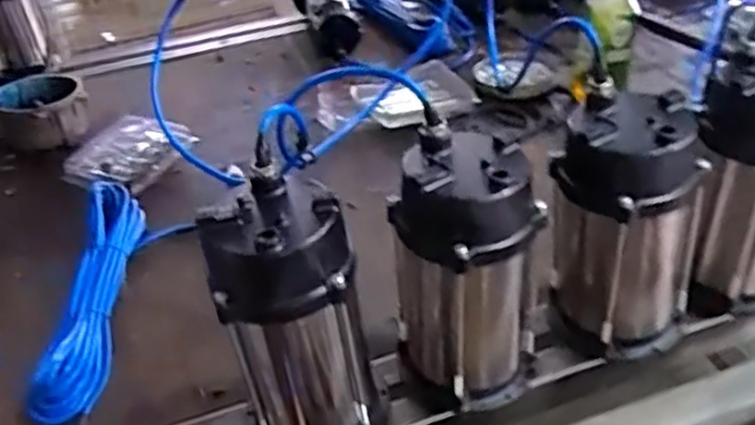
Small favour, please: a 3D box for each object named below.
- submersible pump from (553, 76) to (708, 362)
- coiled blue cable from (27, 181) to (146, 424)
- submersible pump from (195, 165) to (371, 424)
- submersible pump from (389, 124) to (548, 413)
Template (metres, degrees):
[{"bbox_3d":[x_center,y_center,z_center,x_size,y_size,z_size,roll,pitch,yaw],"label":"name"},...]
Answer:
[{"bbox_3d":[0.243,0.017,0.700,0.108,0.247,0.111,-4,37,3],"label":"submersible pump"},{"bbox_3d":[-0.344,0.090,0.864,0.076,0.066,0.364,-9,37,-3],"label":"coiled blue cable"},{"bbox_3d":[-0.072,0.102,0.641,0.119,0.251,0.113,-12,37,-8],"label":"submersible pump"},{"bbox_3d":[0.084,0.059,0.673,0.115,0.247,0.114,-29,42,-27],"label":"submersible pump"}]

